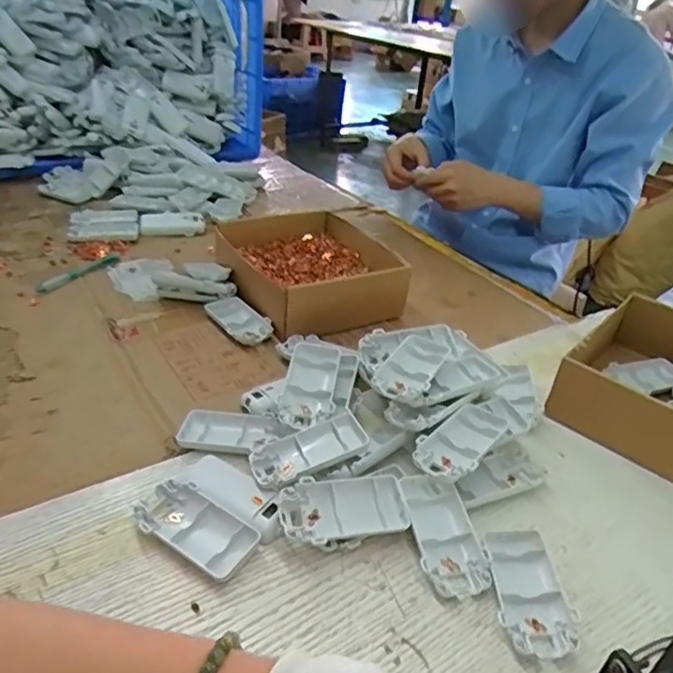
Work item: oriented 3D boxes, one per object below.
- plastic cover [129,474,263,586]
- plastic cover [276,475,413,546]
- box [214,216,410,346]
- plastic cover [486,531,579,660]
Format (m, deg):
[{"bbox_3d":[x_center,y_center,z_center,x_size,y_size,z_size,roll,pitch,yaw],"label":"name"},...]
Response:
[{"bbox_3d":[-0.106,0.141,0.433,0.094,0.015,0.048,26,40,29],"label":"plastic cover"},{"bbox_3d":[0.006,0.131,0.444,0.093,0.013,0.049,-3,48,-17],"label":"plastic cover"},{"bbox_3d":[-0.033,-0.092,0.755,0.197,0.064,0.224,-14,38,-25],"label":"box"},{"bbox_3d":[0.132,0.177,0.411,0.049,0.013,0.091,-1,34,-8],"label":"plastic cover"}]

